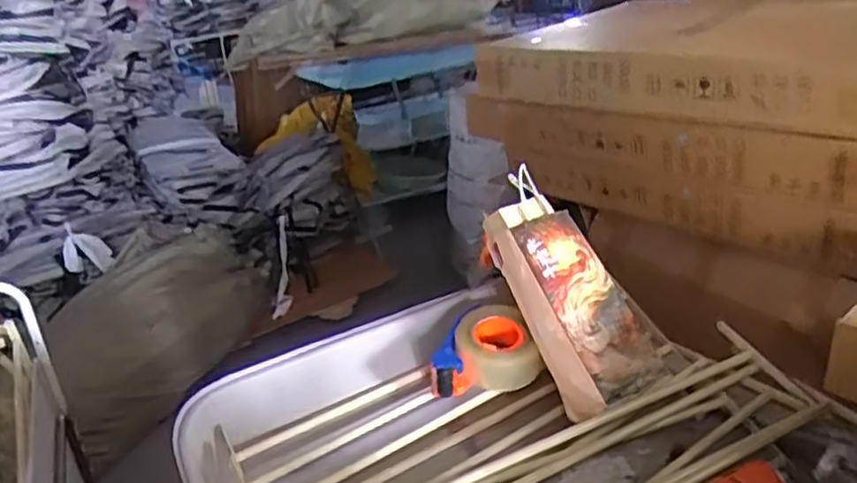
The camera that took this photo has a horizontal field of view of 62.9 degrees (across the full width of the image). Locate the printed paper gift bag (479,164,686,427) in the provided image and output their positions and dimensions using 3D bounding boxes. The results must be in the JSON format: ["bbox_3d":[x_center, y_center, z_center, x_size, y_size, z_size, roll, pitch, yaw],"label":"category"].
[{"bbox_3d":[0.194,0.071,1.018,0.156,0.346,0.080,-25,-12,-32],"label":"printed paper gift bag"}]

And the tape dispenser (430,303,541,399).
[{"bbox_3d":[0.076,0.169,1.045,0.156,0.093,0.117,-7,25,-6],"label":"tape dispenser"}]

